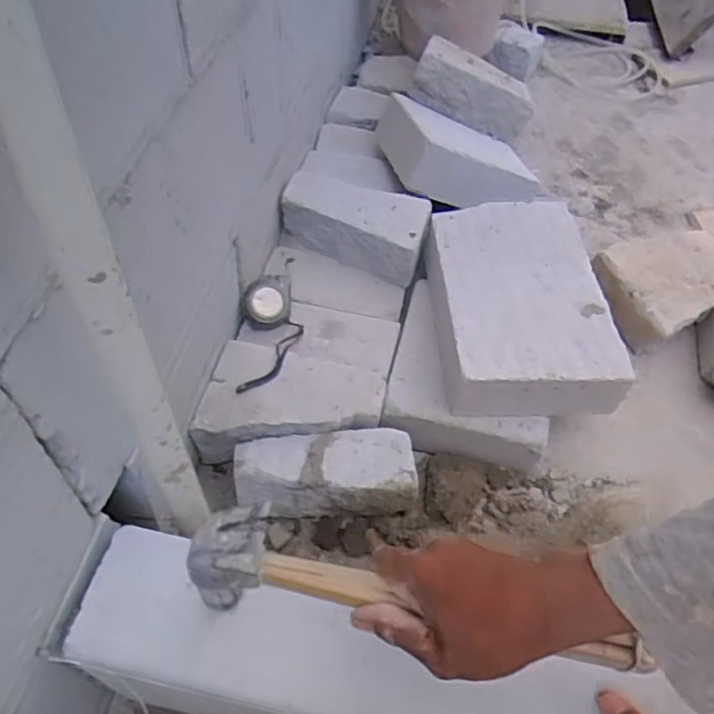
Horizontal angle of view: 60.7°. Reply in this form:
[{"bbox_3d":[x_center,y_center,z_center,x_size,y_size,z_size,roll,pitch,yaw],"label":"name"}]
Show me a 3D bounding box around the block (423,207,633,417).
[{"bbox_3d":[0.204,-0.078,0.783,0.203,0.068,0.316,0,53,-4],"label":"block"}]

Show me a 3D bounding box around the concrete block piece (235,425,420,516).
[{"bbox_3d":[-0.036,0.130,0.692,0.200,0.073,0.086,2,53,-3],"label":"concrete block piece"}]

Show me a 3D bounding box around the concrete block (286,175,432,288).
[{"bbox_3d":[0.002,-0.190,0.869,0.208,0.076,0.099,22,54,12],"label":"concrete block"}]

